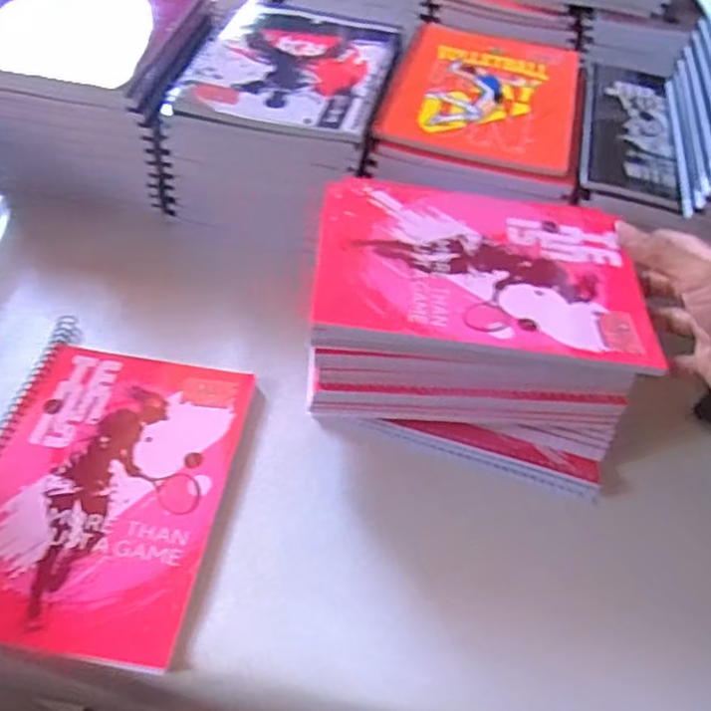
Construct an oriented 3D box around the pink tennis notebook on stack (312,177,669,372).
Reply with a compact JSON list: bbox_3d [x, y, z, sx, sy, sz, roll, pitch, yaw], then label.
[{"bbox_3d":[0.079,-0.063,0.424,0.199,0.014,0.160,8,51,0],"label":"pink tennis notebook on stack"}]

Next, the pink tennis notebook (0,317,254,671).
[{"bbox_3d":[-0.159,0.076,0.414,0.151,0.014,0.201,9,51,2],"label":"pink tennis notebook"}]

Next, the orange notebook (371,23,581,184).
[{"bbox_3d":[0.112,-0.223,0.555,0.150,0.008,0.207,15,51,7],"label":"orange notebook"}]

